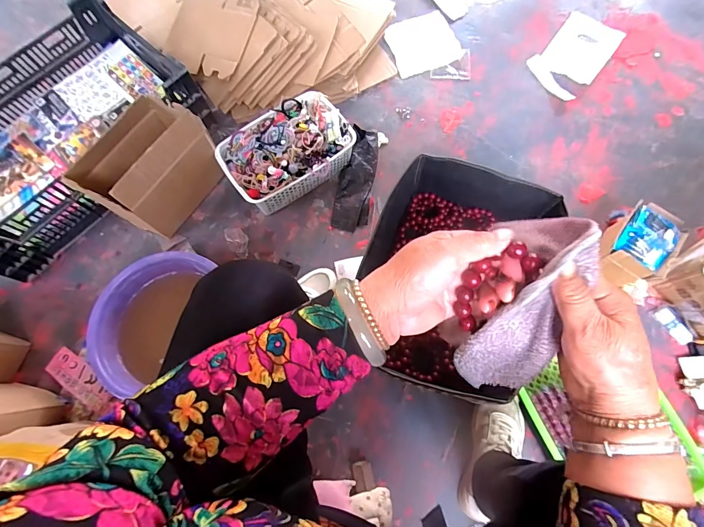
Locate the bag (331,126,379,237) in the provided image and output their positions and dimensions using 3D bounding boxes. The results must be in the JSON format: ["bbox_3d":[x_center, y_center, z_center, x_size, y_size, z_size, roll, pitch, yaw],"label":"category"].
[{"bbox_3d":[0.012,-0.213,0.883,0.087,0.042,0.264,9,72,4],"label":"bag"}]

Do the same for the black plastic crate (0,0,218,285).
[{"bbox_3d":[-0.702,-0.315,0.864,0.395,0.178,0.617,42,77,13],"label":"black plastic crate"}]

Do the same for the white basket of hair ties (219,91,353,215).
[{"bbox_3d":[-0.154,-0.266,0.852,0.289,0.136,0.198,-28,73,-8],"label":"white basket of hair ties"}]

